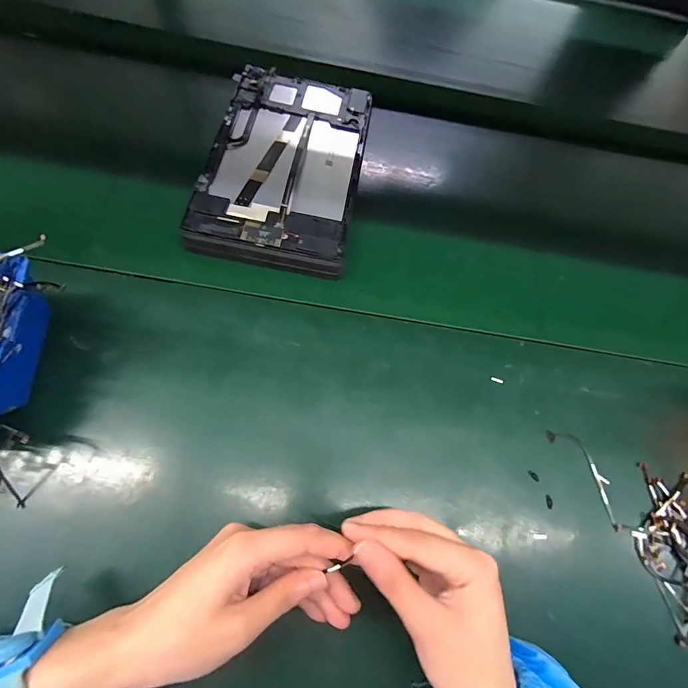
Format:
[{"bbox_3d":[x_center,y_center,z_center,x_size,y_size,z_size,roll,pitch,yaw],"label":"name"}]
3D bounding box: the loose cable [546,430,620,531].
[{"bbox_3d":[0.216,0.113,0.335,0.026,0.005,0.093,-28,73,-16],"label":"loose cable"}]

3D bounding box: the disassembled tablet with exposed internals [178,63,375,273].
[{"bbox_3d":[-0.068,-0.187,0.408,0.166,0.034,0.256,11,67,-2],"label":"disassembled tablet with exposed internals"}]

